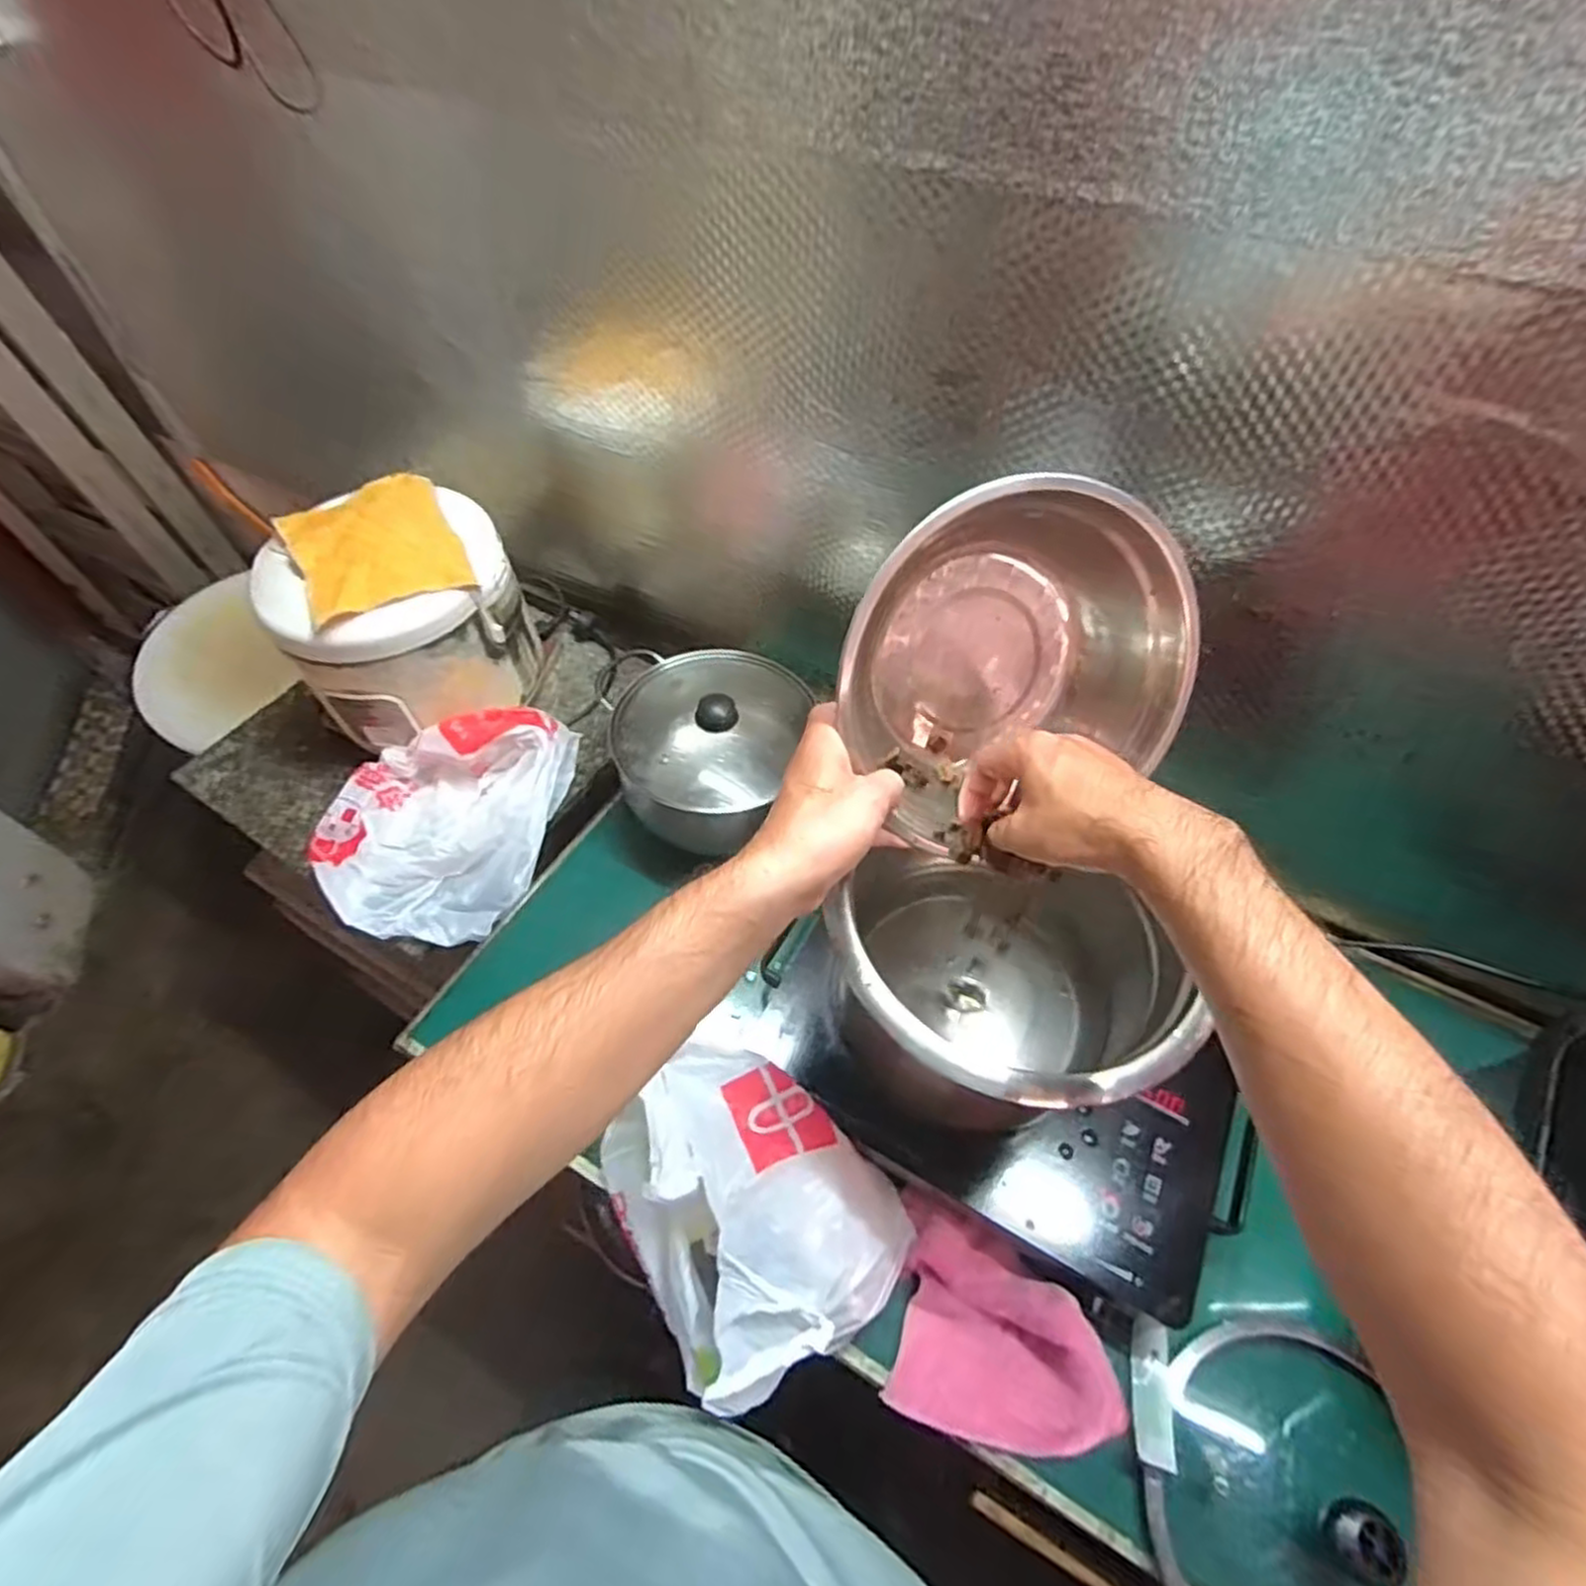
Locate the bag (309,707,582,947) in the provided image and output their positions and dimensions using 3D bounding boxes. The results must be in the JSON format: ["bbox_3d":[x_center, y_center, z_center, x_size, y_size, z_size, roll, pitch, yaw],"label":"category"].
[{"bbox_3d":[-0.400,0.024,0.840,0.248,0.115,0.272,7,56,3],"label":"bag"}]

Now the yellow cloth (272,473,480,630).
[{"bbox_3d":[-0.440,-0.262,0.786,0.154,0.015,0.162,-22,73,-27],"label":"yellow cloth"}]

